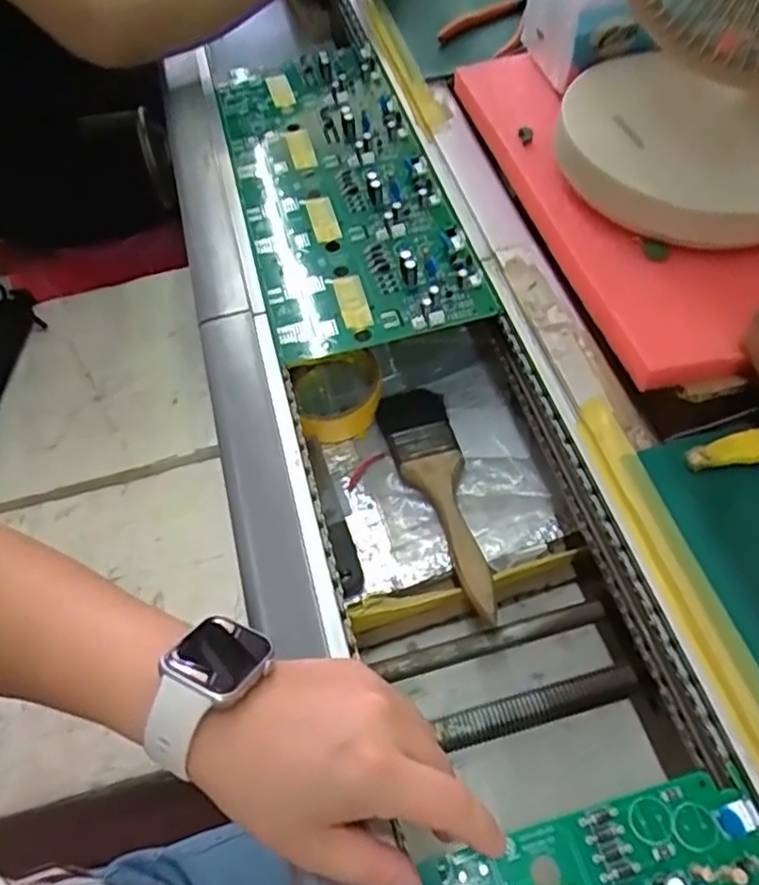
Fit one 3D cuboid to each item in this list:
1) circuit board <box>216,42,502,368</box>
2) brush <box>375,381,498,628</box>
[{"bbox_3d":[-0.039,-0.228,0.586,0.160,0.019,0.376,-14,57,-5],"label":"circuit board"},{"bbox_3d":[0.040,0.037,0.489,0.050,0.026,0.192,-11,57,-3],"label":"brush"}]

